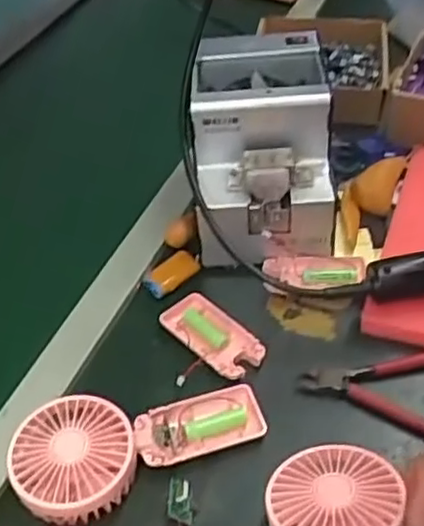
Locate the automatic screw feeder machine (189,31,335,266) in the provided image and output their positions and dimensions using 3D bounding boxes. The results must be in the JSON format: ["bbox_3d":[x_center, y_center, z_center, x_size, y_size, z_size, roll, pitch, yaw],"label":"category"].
[{"bbox_3d":[0.049,-0.100,0.661,0.126,0.163,0.176,-3,45,4],"label":"automatic screw feeder machine"}]

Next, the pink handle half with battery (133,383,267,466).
[{"bbox_3d":[-0.010,0.121,0.525,0.096,0.025,0.046,-17,45,-10],"label":"pink handle half with battery"}]

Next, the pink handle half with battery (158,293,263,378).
[{"bbox_3d":[0.000,0.064,0.601,0.048,0.017,0.099,-35,51,-25],"label":"pink handle half with battery"}]

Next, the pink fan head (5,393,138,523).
[{"bbox_3d":[-0.100,0.144,0.499,0.087,0.046,0.085,-4,44,4],"label":"pink fan head"}]

